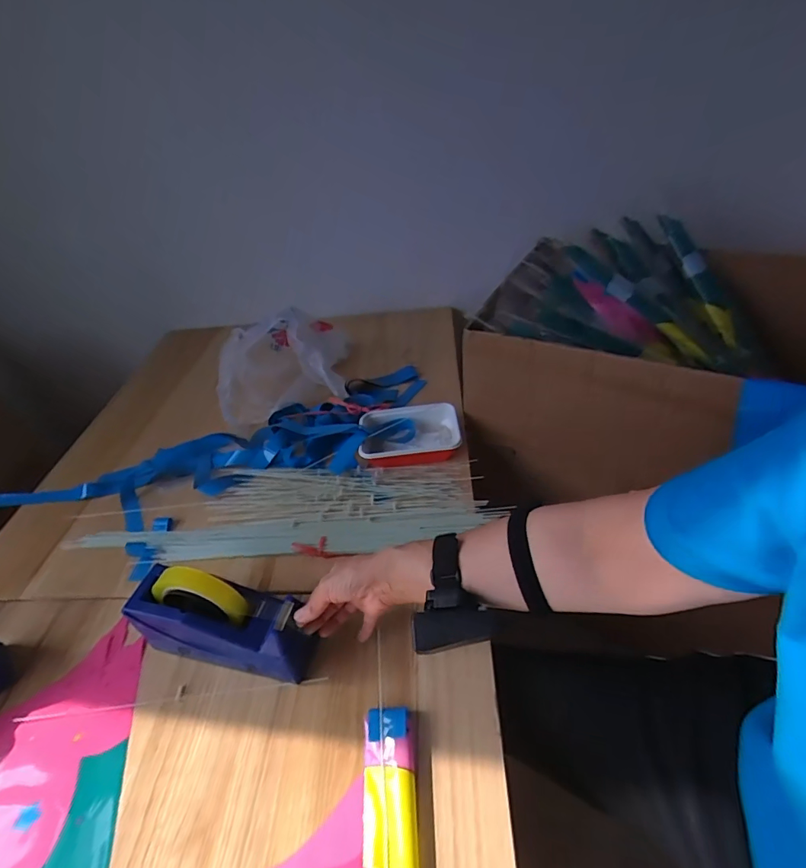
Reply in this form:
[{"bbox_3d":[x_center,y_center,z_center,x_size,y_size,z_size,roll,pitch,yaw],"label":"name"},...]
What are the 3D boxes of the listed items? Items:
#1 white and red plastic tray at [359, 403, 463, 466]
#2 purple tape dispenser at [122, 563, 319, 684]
[{"bbox_3d":[0.013,0.002,0.781,0.171,0.039,0.121,-6,41,3],"label":"white and red plastic tray"},{"bbox_3d":[-0.206,0.212,0.518,0.205,0.120,0.065,5,43,15],"label":"purple tape dispenser"}]

